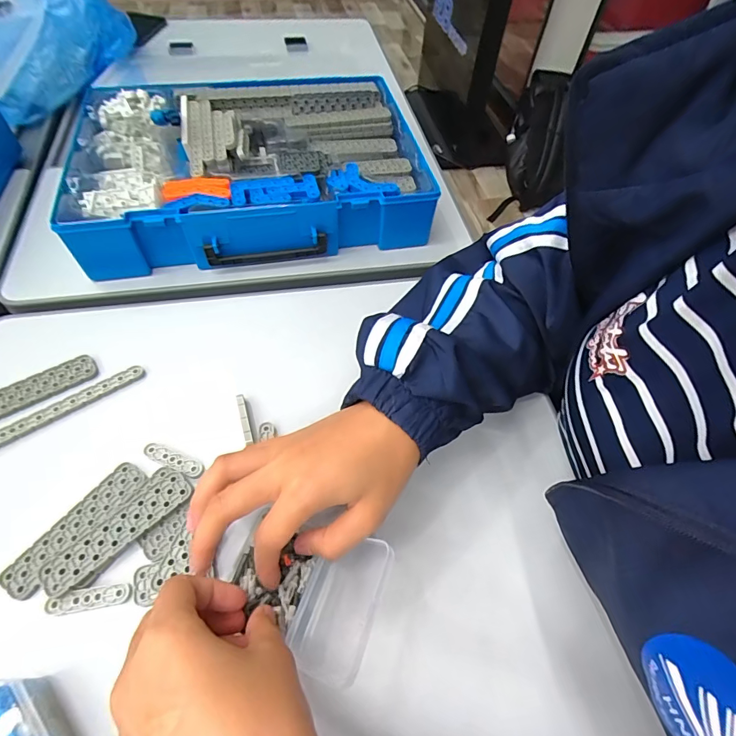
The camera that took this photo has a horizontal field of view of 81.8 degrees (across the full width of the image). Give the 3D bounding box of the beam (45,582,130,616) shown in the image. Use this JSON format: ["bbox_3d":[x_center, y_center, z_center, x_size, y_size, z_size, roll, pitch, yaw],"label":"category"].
[{"bbox_3d":[-0.178,0.146,0.269,0.047,0.005,0.013,-7,57,-8],"label":"beam"}]

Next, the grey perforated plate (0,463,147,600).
[{"bbox_3d":[-0.200,0.108,0.292,0.026,0.004,0.098,32,60,17],"label":"grey perforated plate"}]

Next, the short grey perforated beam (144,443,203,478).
[{"bbox_3d":[-0.149,0.070,0.324,0.047,0.004,0.013,20,58,9],"label":"short grey perforated beam"}]

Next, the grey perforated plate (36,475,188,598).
[{"bbox_3d":[-0.169,0.110,0.291,0.098,0.007,0.025,-38,66,-25],"label":"grey perforated plate"}]

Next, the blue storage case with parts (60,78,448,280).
[{"bbox_3d":[-0.129,-0.229,0.482,0.360,0.070,0.262,-10,58,-10],"label":"blue storage case with parts"}]

